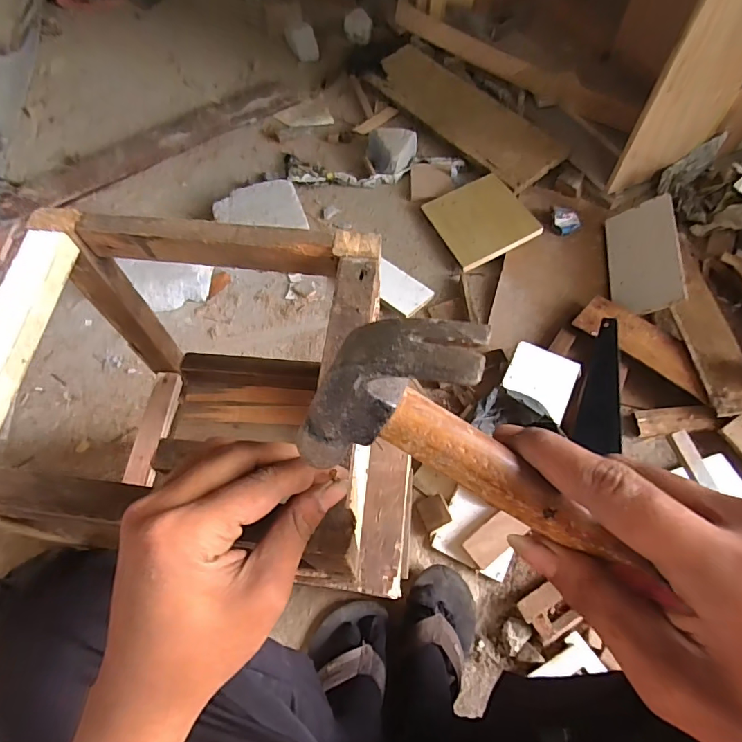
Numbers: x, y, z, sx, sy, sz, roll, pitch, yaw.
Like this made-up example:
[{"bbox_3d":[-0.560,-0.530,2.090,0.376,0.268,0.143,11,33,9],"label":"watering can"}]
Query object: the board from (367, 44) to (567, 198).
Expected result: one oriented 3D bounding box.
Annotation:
[{"bbox_3d":[0.238,-0.734,1.300,0.192,0.020,0.685,-37,64,-5],"label":"board"}]

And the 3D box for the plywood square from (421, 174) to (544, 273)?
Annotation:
[{"bbox_3d":[0.259,-0.360,1.091,0.198,0.014,0.242,-26,58,4],"label":"plywood square"}]

